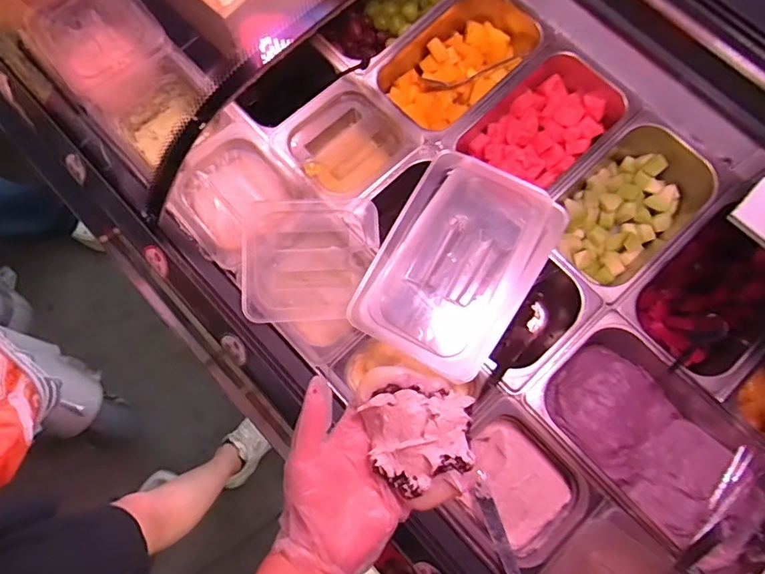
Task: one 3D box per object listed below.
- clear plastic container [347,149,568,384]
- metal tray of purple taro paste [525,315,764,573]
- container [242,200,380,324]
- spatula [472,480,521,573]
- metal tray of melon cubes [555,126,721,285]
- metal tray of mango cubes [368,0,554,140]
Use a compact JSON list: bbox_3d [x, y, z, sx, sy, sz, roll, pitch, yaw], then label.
[{"bbox_3d":[0.095,-0.032,0.624,0.184,0.037,0.272,32,79,8],"label":"clear plastic container"},{"bbox_3d":[0.363,0.211,0.659,0.182,0.092,0.329,-43,79,-9],"label":"metal tray of purple taro paste"},{"bbox_3d":[-0.096,-0.037,0.667,0.175,0.043,0.160,-1,76,1],"label":"container"},{"bbox_3d":[0.143,0.308,0.590,0.020,0.012,0.153,-17,51,-3],"label":"spatula"},{"bbox_3d":[0.369,-0.125,0.758,0.235,0.077,0.159,-43,79,-9],"label":"metal tray of melon cubes"},{"bbox_3d":[0.117,-0.340,0.758,0.163,0.090,0.257,41,80,10],"label":"metal tray of mango cubes"}]

